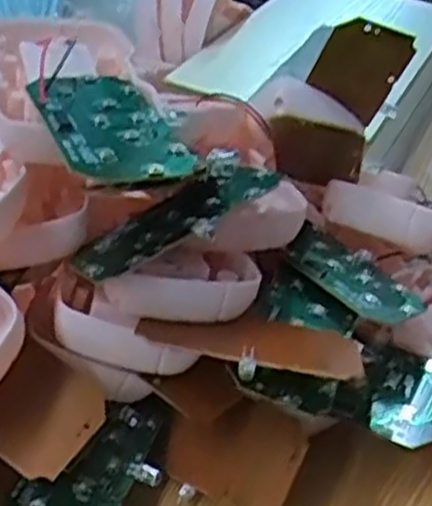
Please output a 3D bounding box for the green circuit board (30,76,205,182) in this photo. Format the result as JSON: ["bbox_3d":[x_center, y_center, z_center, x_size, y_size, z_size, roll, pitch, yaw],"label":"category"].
[{"bbox_3d":[-0.033,-0.041,0.251,0.038,0.004,0.072,-10,39,-23],"label":"green circuit board"}]

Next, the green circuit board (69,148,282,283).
[{"bbox_3d":[-0.013,-0.012,0.271,0.073,0.011,0.037,-32,30,-21],"label":"green circuit board"}]

